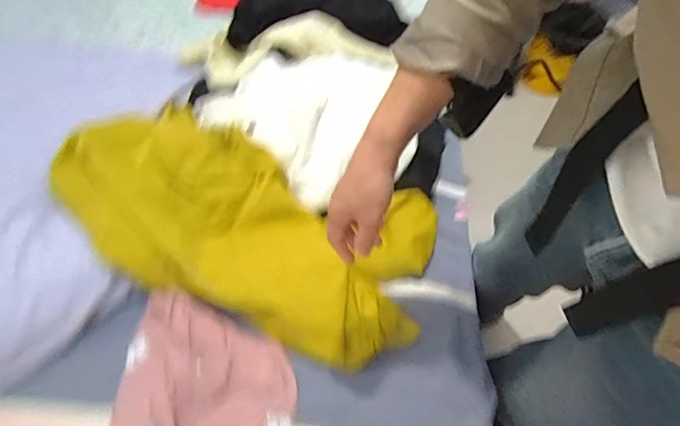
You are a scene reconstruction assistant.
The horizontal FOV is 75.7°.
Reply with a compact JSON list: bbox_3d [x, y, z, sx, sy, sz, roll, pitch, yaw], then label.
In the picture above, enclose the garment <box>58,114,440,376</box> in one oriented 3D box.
[{"bbox_3d":[-0.158,0.005,0.722,0.614,0.076,0.307,25,56,6],"label":"garment"}]

